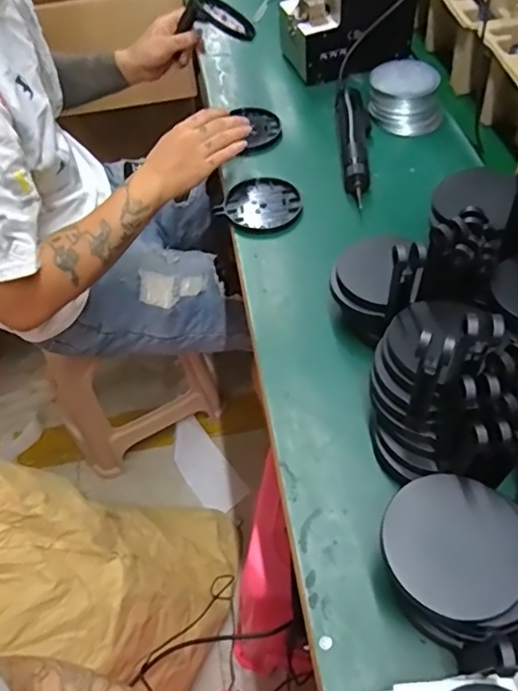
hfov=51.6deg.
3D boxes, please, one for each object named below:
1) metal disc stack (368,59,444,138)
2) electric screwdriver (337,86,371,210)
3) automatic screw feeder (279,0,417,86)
[{"bbox_3d":[0.219,-0.368,0.795,0.115,0.066,0.088,19,57,13],"label":"metal disc stack"},{"bbox_3d":[0.134,-0.280,0.744,0.044,0.036,0.225,2,55,2],"label":"electric screwdriver"},{"bbox_3d":[0.141,-0.531,0.845,0.190,0.141,0.136,-19,57,-13],"label":"automatic screw feeder"}]

